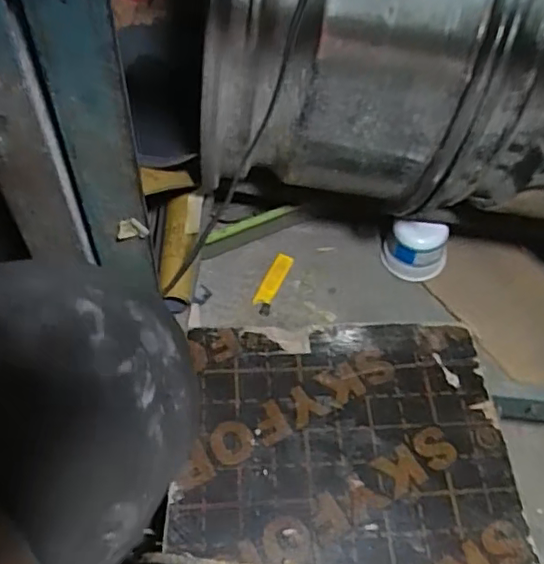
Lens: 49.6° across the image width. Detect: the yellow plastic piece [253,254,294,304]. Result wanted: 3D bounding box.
[{"bbox_3d":[0.002,-0.004,0.850,0.025,0.016,0.089,23,59,11],"label":"yellow plastic piece"}]

